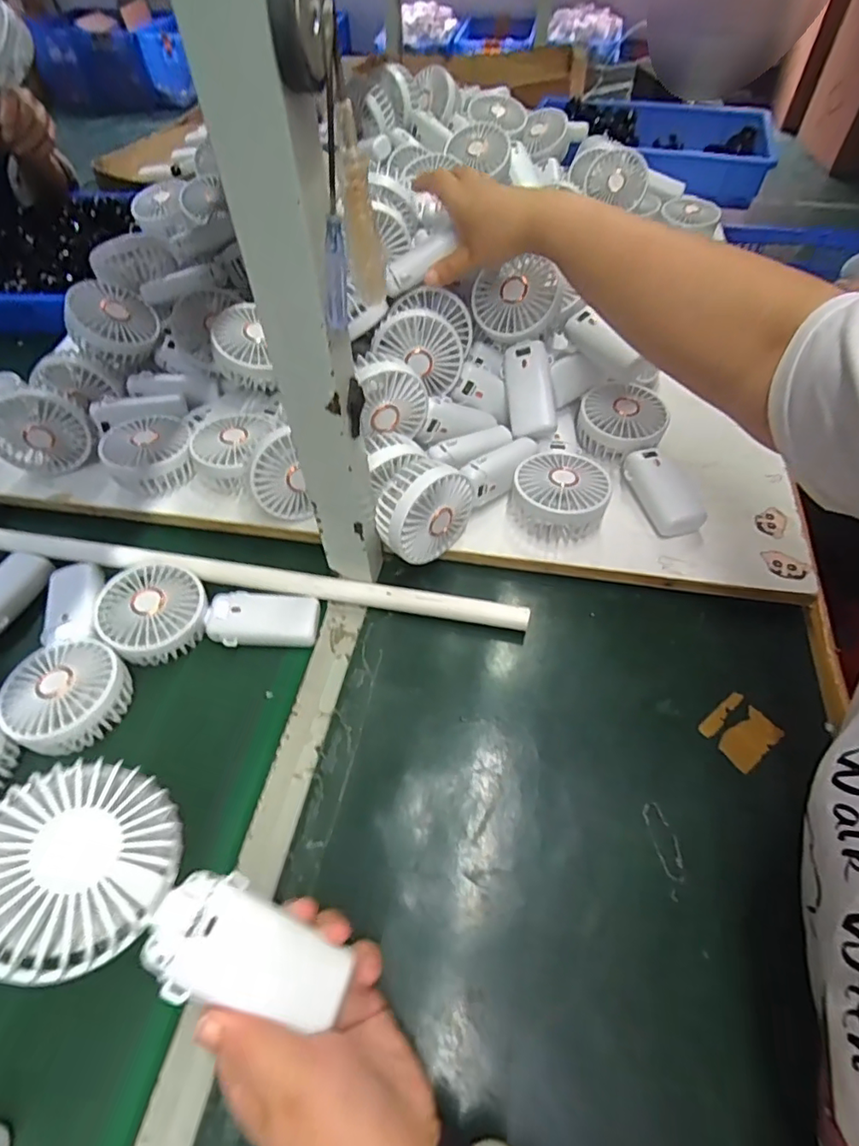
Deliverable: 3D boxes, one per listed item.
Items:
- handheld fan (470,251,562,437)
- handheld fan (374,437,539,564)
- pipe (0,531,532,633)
[{"bbox_3d":[0.092,-0.235,0.565,0.074,0.048,0.188,-9,87,-7],"label":"handheld fan"},{"bbox_3d":[0.027,-0.082,0.517,0.186,0.089,0.057,-38,60,-22],"label":"handheld fan"},{"bbox_3d":[-0.252,-0.009,0.527,0.687,0.022,0.017,9,54,6],"label":"pipe"}]

